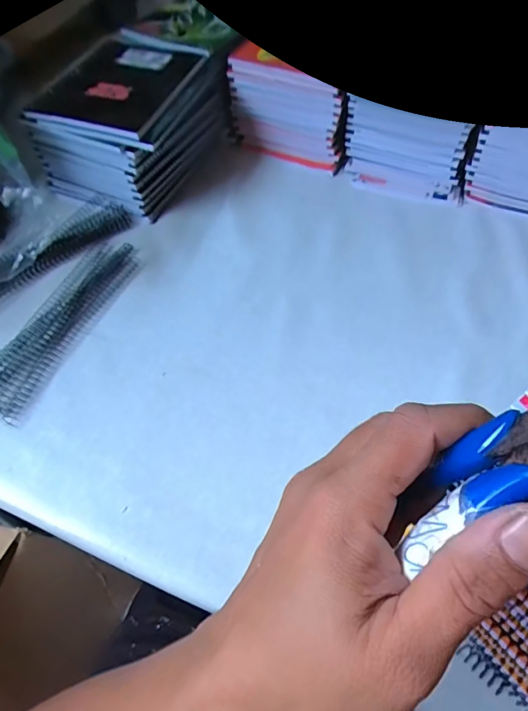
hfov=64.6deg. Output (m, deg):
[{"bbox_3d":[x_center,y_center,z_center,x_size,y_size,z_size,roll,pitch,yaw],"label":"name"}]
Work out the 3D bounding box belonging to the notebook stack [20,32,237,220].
[{"bbox_3d":[-0.168,-0.305,0.564,0.172,0.121,0.222,20,59,14],"label":"notebook stack"}]

